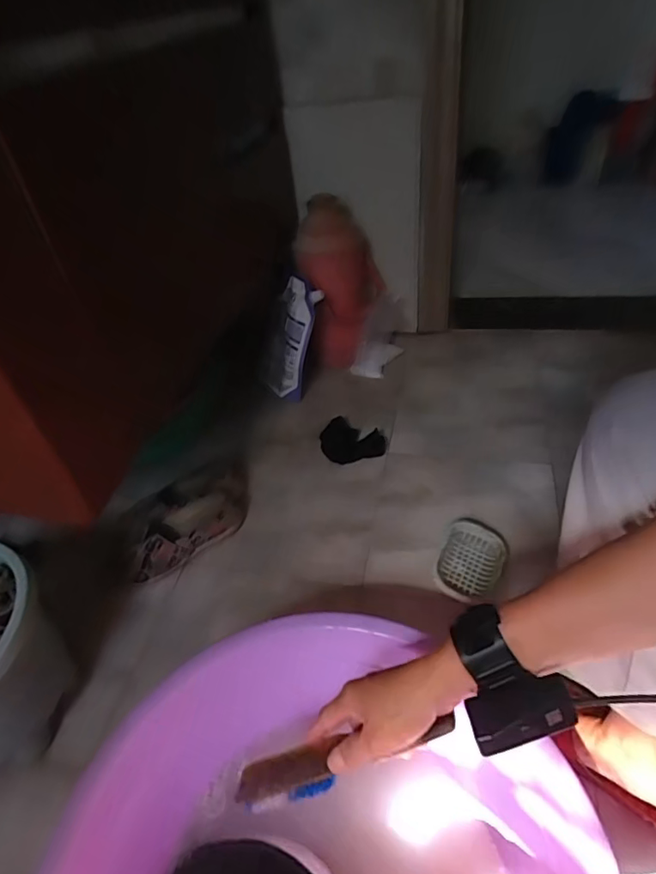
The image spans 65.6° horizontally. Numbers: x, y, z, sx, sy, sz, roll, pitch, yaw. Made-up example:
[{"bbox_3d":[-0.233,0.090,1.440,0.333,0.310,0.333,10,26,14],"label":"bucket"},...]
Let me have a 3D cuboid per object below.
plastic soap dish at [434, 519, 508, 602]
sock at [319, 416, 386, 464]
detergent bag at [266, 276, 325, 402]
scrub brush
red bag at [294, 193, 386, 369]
[{"bbox_3d":[0.212,0.187,0.761,0.089,0.037,0.136,20,48,25],"label":"plastic soap dish"},{"bbox_3d":[0.045,0.012,0.970,0.112,0.034,0.087,21,49,26],"label":"sock"},{"bbox_3d":[-0.073,-0.201,1.074,0.033,0.255,0.126,-5,27,-33],"label":"detergent bag"},{"bbox_3d":[0.009,0.273,0.432,0.209,0.029,0.042,-30,38,20],"label":"scrub brush"},{"bbox_3d":[0.028,-0.330,1.102,0.173,0.349,0.172,-3,43,3],"label":"red bag"}]

